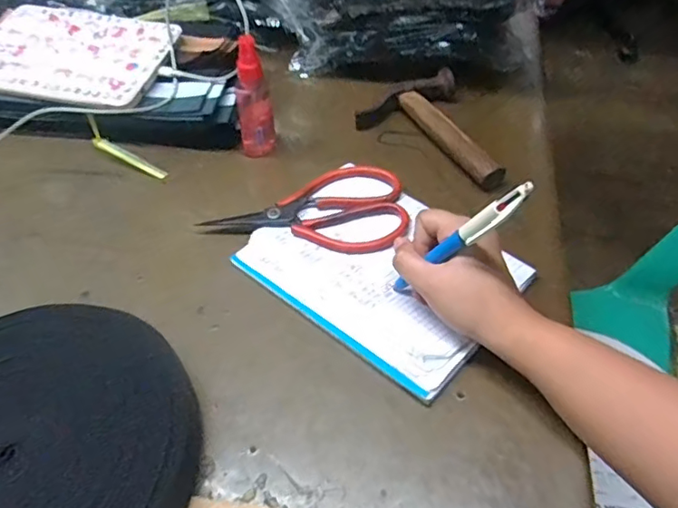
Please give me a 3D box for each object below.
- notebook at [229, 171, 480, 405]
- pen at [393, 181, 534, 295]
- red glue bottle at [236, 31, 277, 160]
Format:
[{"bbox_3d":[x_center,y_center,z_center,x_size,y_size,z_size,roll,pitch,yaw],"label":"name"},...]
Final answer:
[{"bbox_3d":[0.031,0.010,0.455,0.201,0.014,0.138,33,57,27],"label":"notebook"},{"bbox_3d":[0.078,-0.005,0.383,0.012,0.146,0.009,34,52,-8],"label":"pen"},{"bbox_3d":[-0.082,-0.148,0.542,0.033,0.119,0.025,-6,48,-4],"label":"red glue bottle"}]

